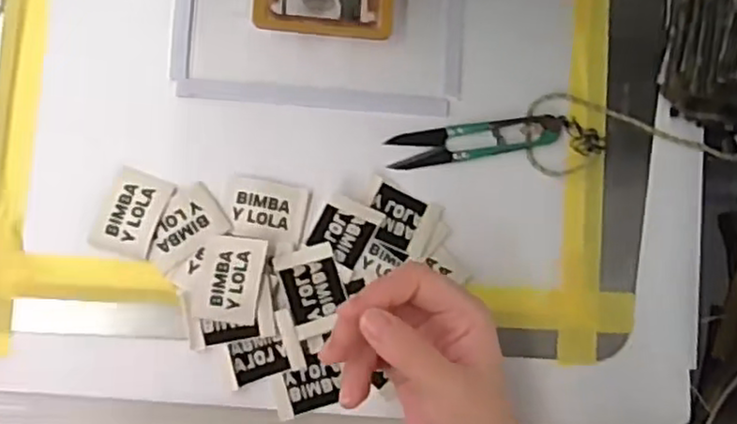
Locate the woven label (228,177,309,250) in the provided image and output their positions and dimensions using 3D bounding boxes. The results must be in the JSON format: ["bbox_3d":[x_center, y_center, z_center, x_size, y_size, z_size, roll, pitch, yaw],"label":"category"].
[{"bbox_3d":[-0.059,-0.001,0.390,0.044,0.005,0.034,11,83,-7],"label":"woven label"}]

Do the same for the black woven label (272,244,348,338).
[{"bbox_3d":[-0.031,0.043,0.383,0.034,0.004,0.047,-20,84,-13],"label":"black woven label"}]

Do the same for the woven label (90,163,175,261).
[{"bbox_3d":[-0.132,0.001,0.380,0.032,0.004,0.047,22,77,-4],"label":"woven label"}]

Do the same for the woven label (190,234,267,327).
[{"bbox_3d":[-0.077,0.037,0.375,0.036,0.006,0.047,7,80,-1],"label":"woven label"}]

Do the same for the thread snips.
[{"bbox_3d":[0.066,-0.043,0.408,0.105,0.010,0.021,-8,85,-9],"label":"thread snips"}]

